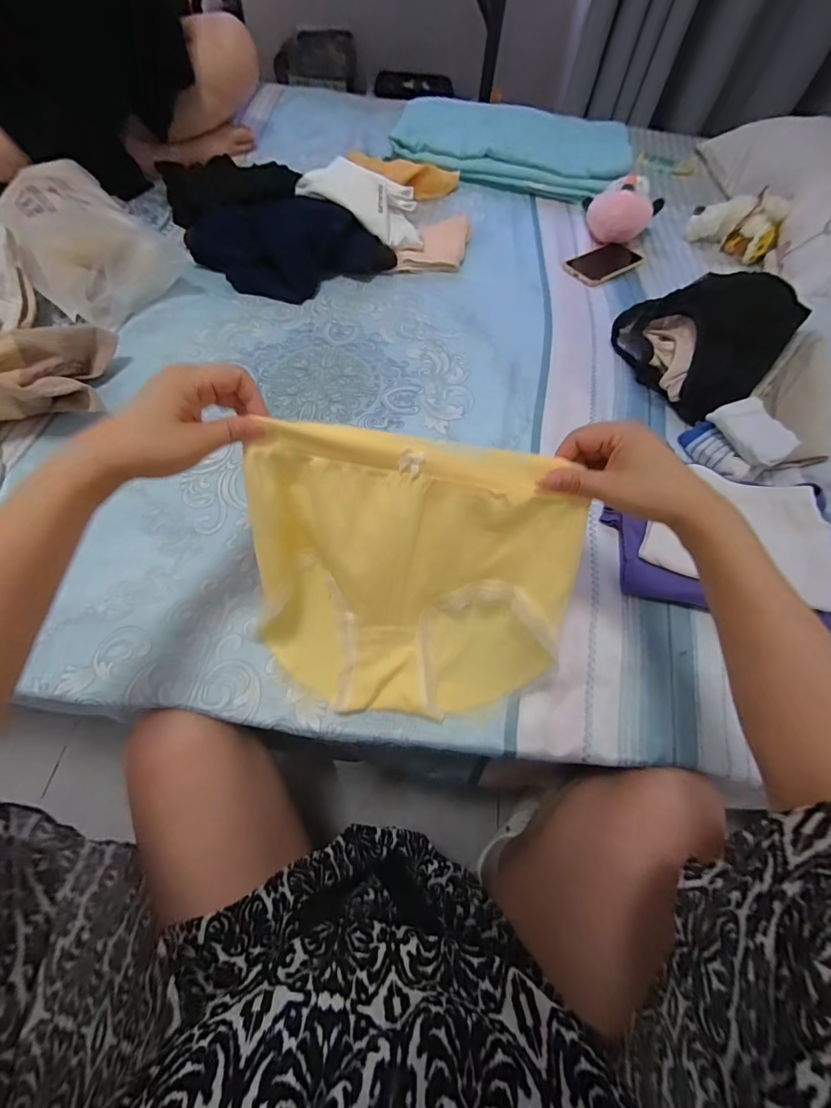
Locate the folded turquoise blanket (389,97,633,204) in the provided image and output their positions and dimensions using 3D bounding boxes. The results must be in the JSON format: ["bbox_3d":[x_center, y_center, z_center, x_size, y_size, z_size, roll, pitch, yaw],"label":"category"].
[{"bbox_3d":[0.197,-0.846,0.873,0.480,0.064,0.212,15,65,5],"label":"folded turquoise blanket"}]

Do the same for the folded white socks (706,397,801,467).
[{"bbox_3d":[0.433,-0.157,0.538,0.059,0.022,0.094,-17,65,-12],"label":"folded white socks"}]

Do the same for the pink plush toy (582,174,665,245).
[{"bbox_3d":[0.391,-0.648,0.787,0.136,0.070,0.104,13,65,4],"label":"pink plush toy"}]

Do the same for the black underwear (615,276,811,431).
[{"bbox_3d":[0.413,-0.319,0.608,0.197,0.099,0.208,-36,71,-17],"label":"black underwear"}]

